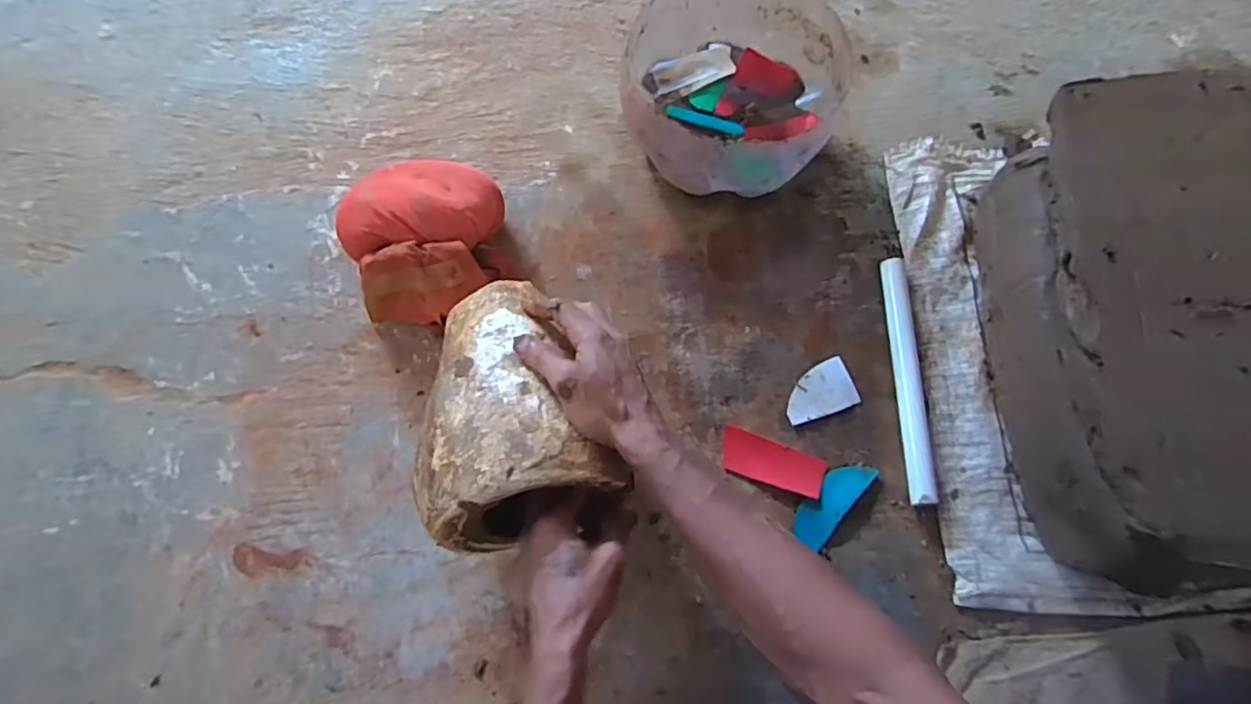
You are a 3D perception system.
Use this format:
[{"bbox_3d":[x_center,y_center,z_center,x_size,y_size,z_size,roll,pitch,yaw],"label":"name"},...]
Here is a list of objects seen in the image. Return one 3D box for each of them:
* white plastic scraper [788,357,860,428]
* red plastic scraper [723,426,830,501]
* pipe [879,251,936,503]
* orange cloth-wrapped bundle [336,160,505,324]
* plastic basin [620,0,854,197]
[{"bbox_3d":[0.208,0.043,0.683,0.078,0.007,0.055,-22,70,-6],"label":"white plastic scraper"},{"bbox_3d":[0.155,0.118,0.664,0.108,0.006,0.045,19,78,12],"label":"red plastic scraper"},{"bbox_3d":[0.303,0.025,0.671,0.025,0.020,0.266,1,73,-1],"label":"pipe"},{"bbox_3d":[-0.224,-0.120,0.678,0.172,0.099,0.171,2,72,0],"label":"orange cloth-wrapped bundle"},{"bbox_3d":[0.121,-0.301,0.730,0.236,0.130,0.262,15,73,3],"label":"plastic basin"}]

